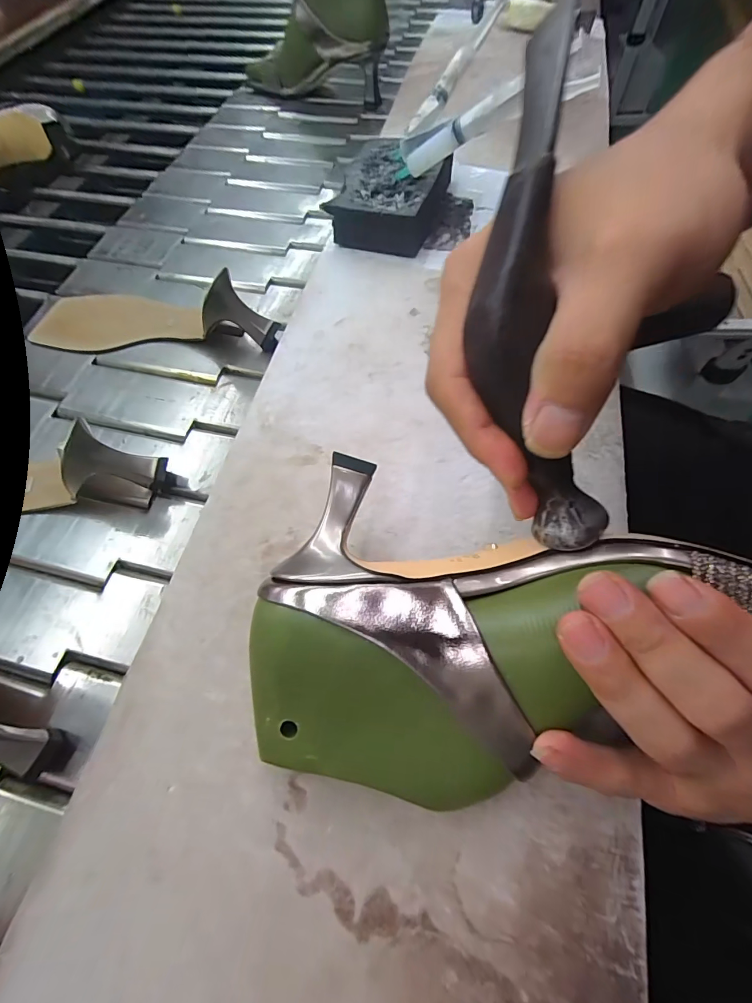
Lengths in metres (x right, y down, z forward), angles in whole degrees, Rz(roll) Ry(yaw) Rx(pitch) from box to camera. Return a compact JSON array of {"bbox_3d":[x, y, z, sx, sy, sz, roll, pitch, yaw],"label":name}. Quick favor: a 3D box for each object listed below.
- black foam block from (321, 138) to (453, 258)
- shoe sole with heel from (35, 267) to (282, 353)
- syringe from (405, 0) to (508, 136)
[{"bbox_3d":[0.015,-0.276,0.373,0.084,0.036,0.124,16,64,11],"label":"black foam block"},{"bbox_3d":[-0.212,-0.184,0.386,0.243,0.052,0.077,0,63,3],"label":"shoe sole with heel"},{"bbox_3d":[0.070,-0.377,0.362,0.017,0.015,0.125,45,102,22],"label":"syringe"}]

